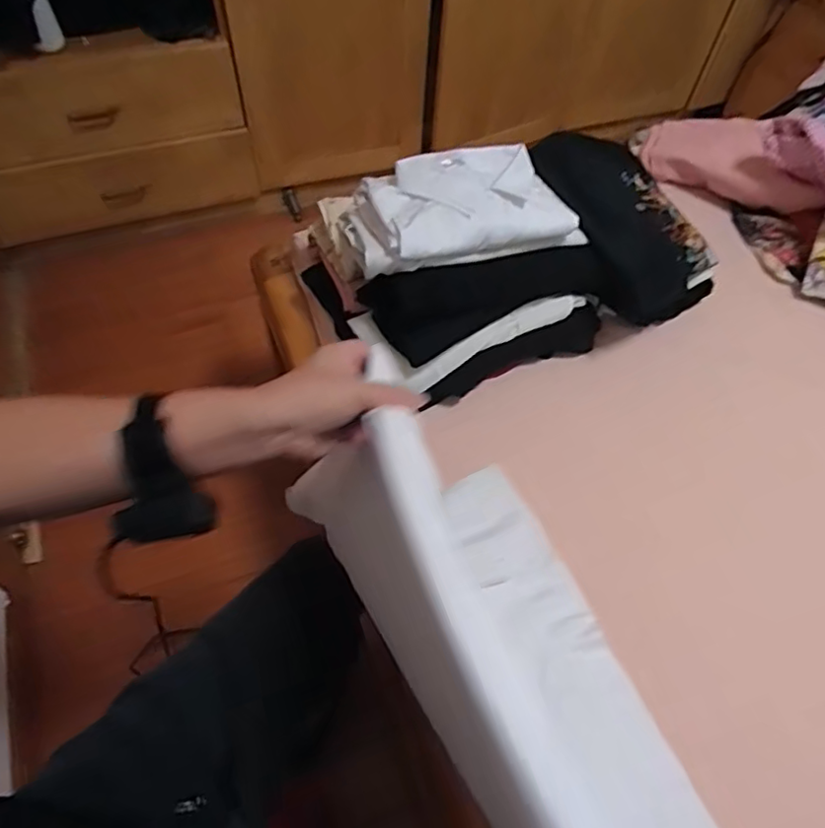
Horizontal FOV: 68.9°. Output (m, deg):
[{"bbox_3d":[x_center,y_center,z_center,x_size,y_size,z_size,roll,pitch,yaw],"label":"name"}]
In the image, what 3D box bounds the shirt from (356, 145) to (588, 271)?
[{"bbox_3d":[0.077,-0.267,0.766,0.269,0.065,0.145,-15,60,-13],"label":"shirt"}]

